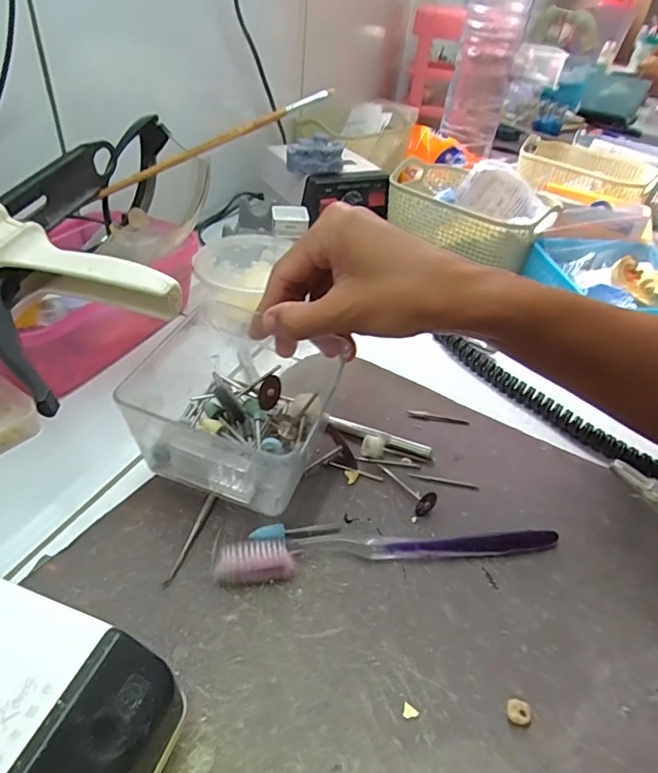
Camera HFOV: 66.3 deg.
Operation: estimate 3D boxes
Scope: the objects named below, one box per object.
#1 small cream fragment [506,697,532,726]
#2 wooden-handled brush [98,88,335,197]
[{"bbox_3d":[0.083,0.144,0.222,0.010,0.005,0.010,5,41,-4],"label":"small cream fragment"},{"bbox_3d":[-0.088,-0.194,0.400,0.198,0.008,0.011,-24,45,0],"label":"wooden-handled brush"}]

